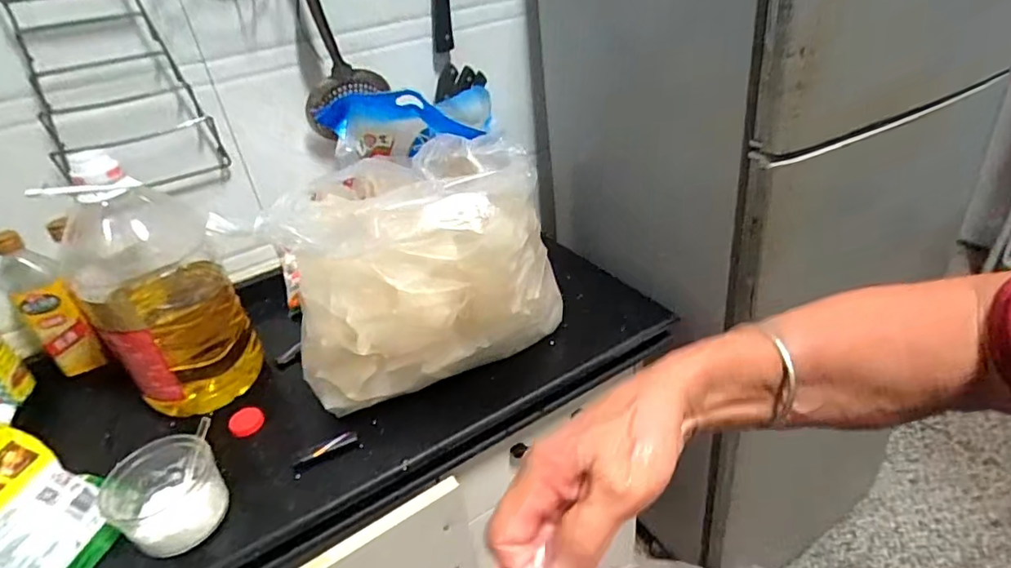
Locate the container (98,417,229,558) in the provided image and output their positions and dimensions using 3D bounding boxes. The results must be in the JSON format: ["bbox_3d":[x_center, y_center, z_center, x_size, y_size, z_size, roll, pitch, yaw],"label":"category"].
[{"bbox_3d":[-0.362,0.226,0.600,0.115,0.085,0.106,-28,39,-31],"label":"container"}]

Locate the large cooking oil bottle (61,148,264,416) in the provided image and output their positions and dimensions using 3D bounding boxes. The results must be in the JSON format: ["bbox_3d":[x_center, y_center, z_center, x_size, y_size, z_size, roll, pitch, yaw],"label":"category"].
[{"bbox_3d":[-0.447,0.004,0.721,0.152,0.338,0.159,-25,37,-27],"label":"large cooking oil bottle"}]

